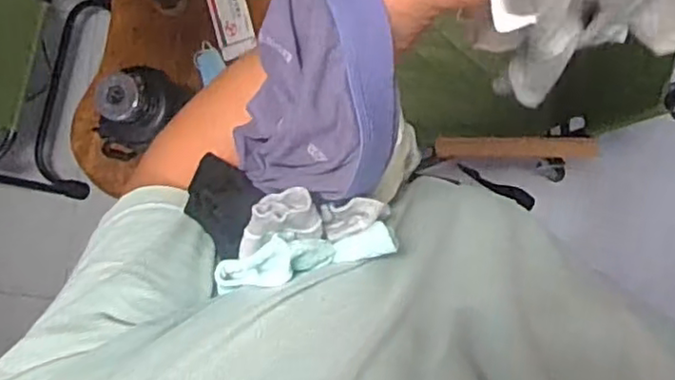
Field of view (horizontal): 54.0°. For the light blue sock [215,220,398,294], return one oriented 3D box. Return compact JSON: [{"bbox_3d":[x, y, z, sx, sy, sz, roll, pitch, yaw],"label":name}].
[{"bbox_3d":[-0.019,0.037,0.370,0.099,0.033,0.024,-12,83,7],"label":"light blue sock"}]

